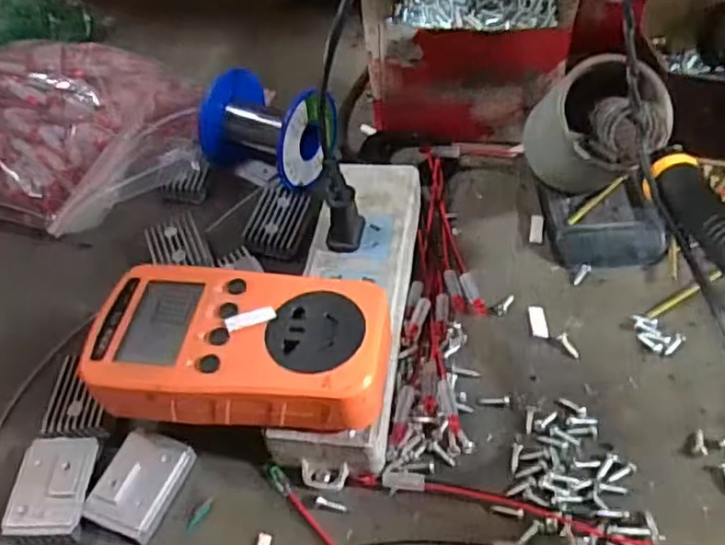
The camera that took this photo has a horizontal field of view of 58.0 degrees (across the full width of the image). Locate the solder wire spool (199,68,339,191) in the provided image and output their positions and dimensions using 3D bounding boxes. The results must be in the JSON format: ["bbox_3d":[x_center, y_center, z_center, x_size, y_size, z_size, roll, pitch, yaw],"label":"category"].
[{"bbox_3d":[-0.059,-0.094,0.433,0.080,0.054,0.071,20,55,21],"label":"solder wire spool"}]

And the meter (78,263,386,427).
[{"bbox_3d":[-0.053,0.030,0.288,0.126,0.028,0.069,2,50,7],"label":"meter"}]

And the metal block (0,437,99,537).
[{"bbox_3d":[-0.141,0.098,0.300,0.032,0.014,0.043,-2,50,4],"label":"metal block"}]

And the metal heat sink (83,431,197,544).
[{"bbox_3d":[-0.101,0.098,0.300,0.034,0.015,0.044,14,53,17],"label":"metal heat sink"}]

